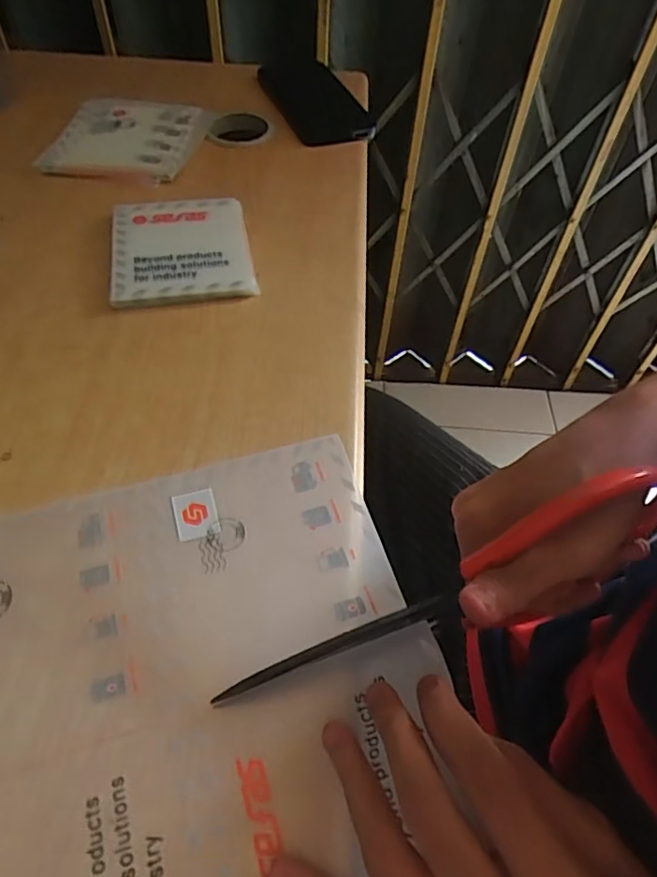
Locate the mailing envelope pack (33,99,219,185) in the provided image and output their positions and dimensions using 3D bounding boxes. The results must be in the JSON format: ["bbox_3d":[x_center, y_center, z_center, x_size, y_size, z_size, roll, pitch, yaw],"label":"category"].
[{"bbox_3d":[-0.175,-0.264,0.487,0.118,0.015,0.116,7,54,1],"label":"mailing envelope pack"}]

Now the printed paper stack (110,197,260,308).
[{"bbox_3d":[-0.107,-0.139,0.406,0.096,0.012,0.111,-8,55,-10],"label":"printed paper stack"}]

